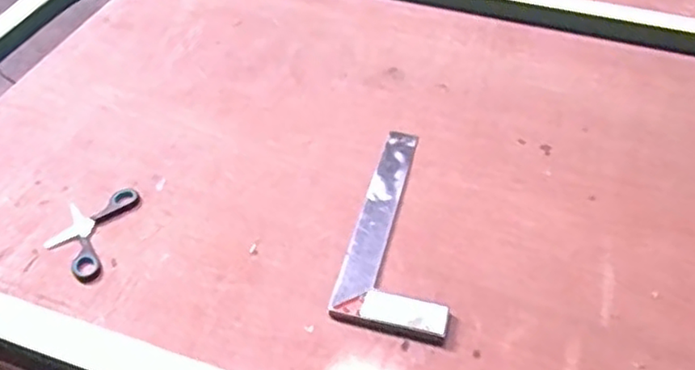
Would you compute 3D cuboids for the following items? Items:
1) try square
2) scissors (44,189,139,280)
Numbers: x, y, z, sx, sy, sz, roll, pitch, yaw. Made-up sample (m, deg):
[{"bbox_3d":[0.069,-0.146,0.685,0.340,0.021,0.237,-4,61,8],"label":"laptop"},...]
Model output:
[{"bbox_3d":[0.073,0.042,0.764,0.120,0.023,0.304,9,49,10],"label":"try square"},{"bbox_3d":[-0.313,0.053,0.763,0.080,0.009,0.132,6,48,8],"label":"scissors"}]

